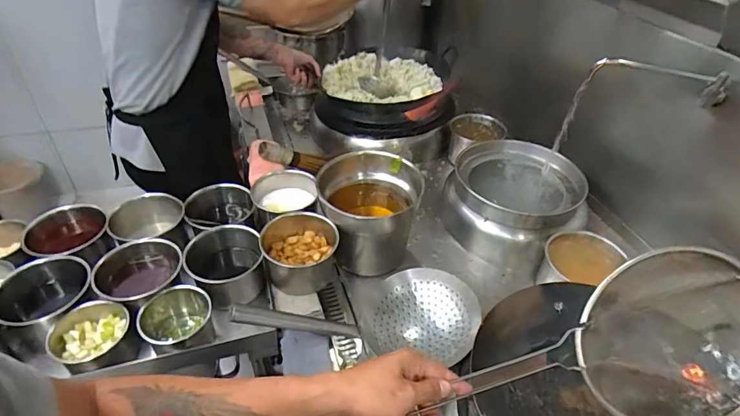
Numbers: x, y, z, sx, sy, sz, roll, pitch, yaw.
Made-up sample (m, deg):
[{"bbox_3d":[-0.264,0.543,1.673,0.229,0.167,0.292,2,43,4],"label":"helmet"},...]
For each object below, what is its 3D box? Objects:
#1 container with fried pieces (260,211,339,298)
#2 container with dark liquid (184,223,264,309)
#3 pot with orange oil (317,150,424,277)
[{"bbox_3d":[-0.148,0.106,0.924,0.154,0.129,0.140,2,40,-2],"label":"container with fried pieces"},{"bbox_3d":[-0.304,0.123,0.901,0.145,0.107,0.157,2,40,-2],"label":"container with dark liquid"},{"bbox_3d":[-0.001,0.023,1.013,0.219,0.219,0.224,2,40,-2],"label":"pot with orange oil"}]

